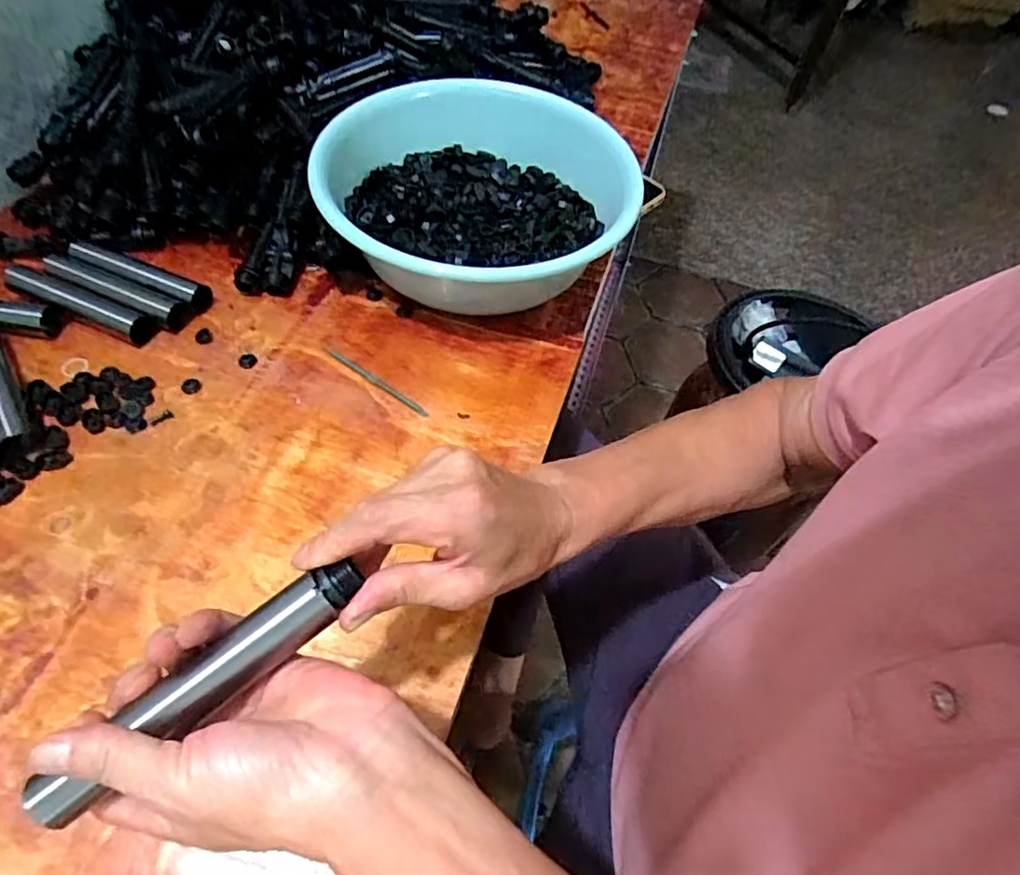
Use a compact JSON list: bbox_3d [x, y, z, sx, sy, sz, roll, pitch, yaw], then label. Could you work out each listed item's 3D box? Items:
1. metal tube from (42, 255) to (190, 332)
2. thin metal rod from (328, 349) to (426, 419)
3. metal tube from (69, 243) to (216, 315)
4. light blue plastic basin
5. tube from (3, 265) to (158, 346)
[{"bbox_3d":[-0.357,-0.132,0.535,0.142,0.020,0.023,21,56,9],"label":"metal tube"},{"bbox_3d":[-0.115,-0.048,0.513,0.111,0.005,0.008,31,58,16],"label":"thin metal rod"},{"bbox_3d":[-0.344,-0.150,0.552,0.143,0.024,0.026,22,56,10],"label":"metal tube"},{"bbox_3d":[-0.026,-0.223,0.585,0.282,0.117,0.282,2,55,-4],"label":"light blue plastic basin"},{"bbox_3d":[-0.382,-0.116,0.524,0.150,0.021,0.025,21,56,9],"label":"tube"}]

